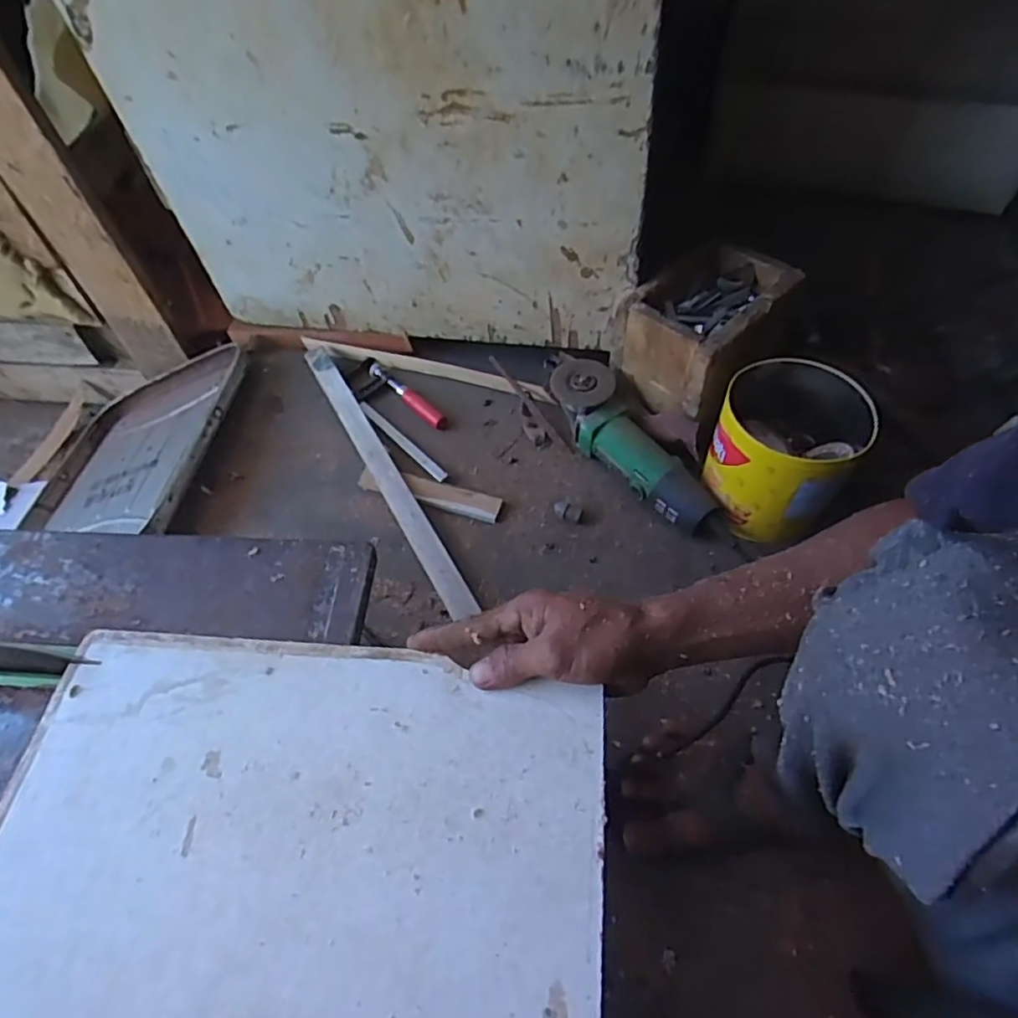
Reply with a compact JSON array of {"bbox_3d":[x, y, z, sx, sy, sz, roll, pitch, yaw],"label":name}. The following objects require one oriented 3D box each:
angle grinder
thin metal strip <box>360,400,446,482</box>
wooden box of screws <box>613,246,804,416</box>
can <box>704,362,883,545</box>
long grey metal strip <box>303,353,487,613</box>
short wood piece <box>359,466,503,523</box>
[{"bbox_3d":[0.149,-0.080,0.811,0.078,0.088,0.295,-29,59,-16],"label":"angle grinder"},{"bbox_3d":[-0.145,-0.093,0.871,0.018,0.005,0.175,-39,67,-24],"label":"thin metal strip"},{"bbox_3d":[0.249,-0.238,0.830,0.153,0.108,0.202,37,65,24],"label":"wooden box of screws"},{"bbox_3d":[0.318,-0.066,0.742,0.156,0.139,0.152,-1,56,2],"label":"can"},{"bbox_3d":[-0.167,-0.059,0.839,0.033,0.012,0.481,-30,64,-9],"label":"long grey metal strip"},{"bbox_3d":[-0.103,-0.022,0.826,0.191,0.017,0.037,12,57,11],"label":"short wood piece"}]

